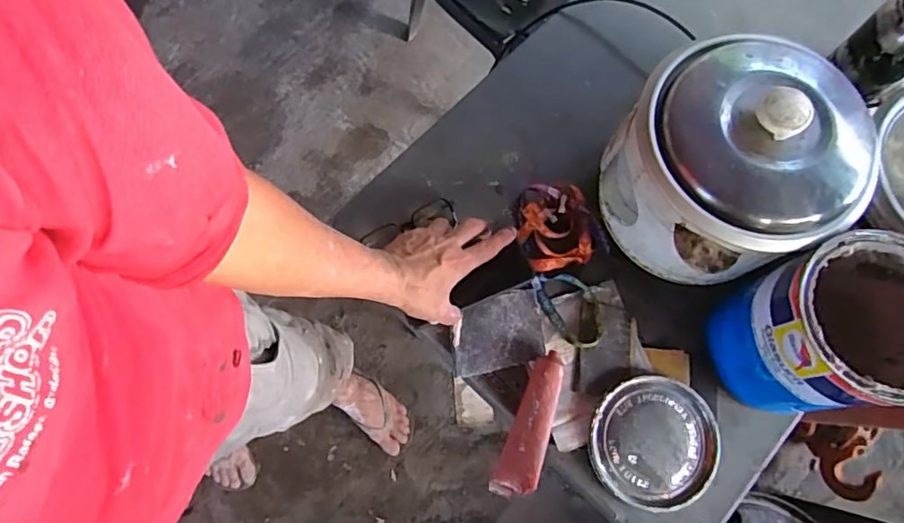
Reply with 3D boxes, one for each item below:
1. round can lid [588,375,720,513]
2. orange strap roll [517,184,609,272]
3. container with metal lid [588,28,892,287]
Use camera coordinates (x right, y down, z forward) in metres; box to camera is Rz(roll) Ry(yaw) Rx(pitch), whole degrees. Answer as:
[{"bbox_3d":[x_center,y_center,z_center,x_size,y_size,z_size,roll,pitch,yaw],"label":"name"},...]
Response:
[{"bbox_3d":[0.238,0.213,0.651,0.148,0.014,0.146,0,76,-1],"label":"round can lid"},{"bbox_3d":[0.137,-0.049,0.713,0.104,0.021,0.108,0,76,-1],"label":"orange strap roll"},{"bbox_3d":[0.303,-0.107,0.608,0.217,0.194,0.219,0,76,-1],"label":"container with metal lid"}]

